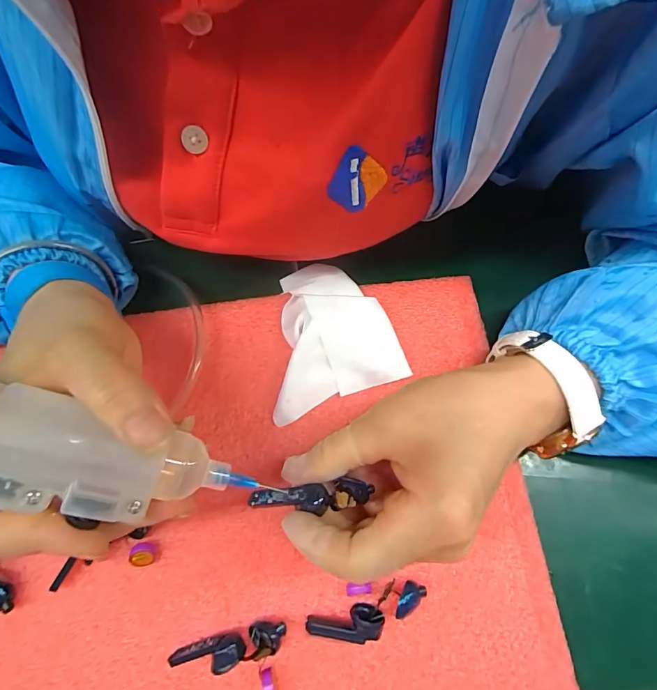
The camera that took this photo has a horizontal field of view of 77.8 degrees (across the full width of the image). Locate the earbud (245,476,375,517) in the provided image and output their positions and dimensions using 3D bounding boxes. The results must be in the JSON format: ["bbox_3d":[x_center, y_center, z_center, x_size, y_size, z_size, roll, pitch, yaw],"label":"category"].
[{"bbox_3d":[-0.007,0.069,0.186,0.055,0.010,0.013,1,71,-13],"label":"earbud"}]

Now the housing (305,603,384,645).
[{"bbox_3d":[0.008,0.129,0.186,0.034,0.013,0.013,-10,68,-1],"label":"housing"}]

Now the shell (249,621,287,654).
[{"bbox_3d":[-0.028,0.134,0.187,0.018,0.011,0.010,-11,68,-1],"label":"shell"}]

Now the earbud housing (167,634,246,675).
[{"bbox_3d":[-0.055,0.140,0.184,0.035,0.012,0.012,-14,71,15],"label":"earbud housing"}]

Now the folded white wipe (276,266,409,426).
[{"bbox_3d":[-0.006,-0.011,0.236,0.076,0.020,0.087,-21,69,-5],"label":"folded white wipe"}]

